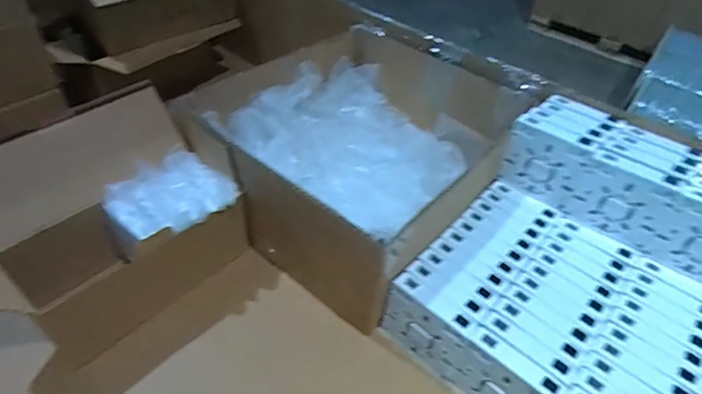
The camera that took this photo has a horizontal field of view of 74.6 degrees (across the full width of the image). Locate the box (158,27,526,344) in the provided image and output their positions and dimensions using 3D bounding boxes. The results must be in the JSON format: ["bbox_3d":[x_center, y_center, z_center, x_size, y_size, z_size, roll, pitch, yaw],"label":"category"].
[{"bbox_3d":[0.020,-0.058,0.599,0.306,0.155,0.349,34,46,28],"label":"box"}]

